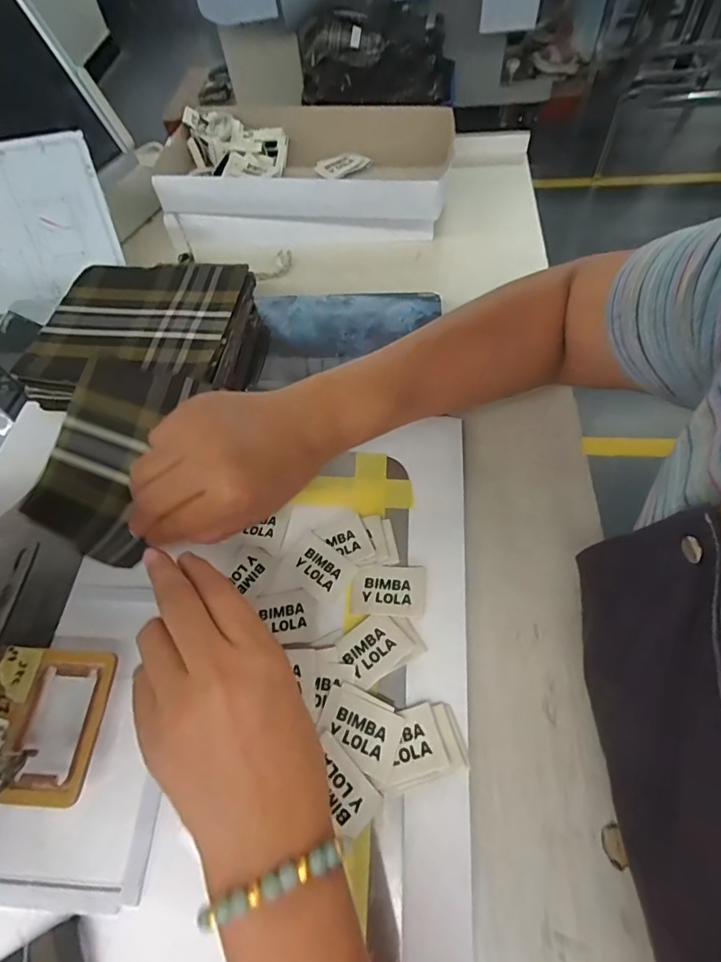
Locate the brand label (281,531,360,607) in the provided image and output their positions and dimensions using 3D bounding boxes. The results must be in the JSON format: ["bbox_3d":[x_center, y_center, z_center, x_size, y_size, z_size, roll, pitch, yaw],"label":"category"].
[{"bbox_3d":[-0.027,0.060,0.326,0.046,0.004,0.035,31,67,21],"label":"brand label"}]

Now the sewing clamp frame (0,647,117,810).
[{"bbox_3d":[-0.191,0.141,0.276,0.073,0.010,0.081,3,62,0],"label":"sewing clamp frame"}]

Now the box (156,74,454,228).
[{"bbox_3d":[-0.061,-0.359,0.535,0.303,0.086,0.172,7,63,0],"label":"box"}]

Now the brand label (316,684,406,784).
[{"bbox_3d":[-0.001,0.145,0.272,0.048,0.004,0.033,18,63,16],"label":"brand label"}]

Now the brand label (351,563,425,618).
[{"bbox_3d":[0.019,0.073,0.316,0.048,0.004,0.035,4,61,8],"label":"brand label"}]

